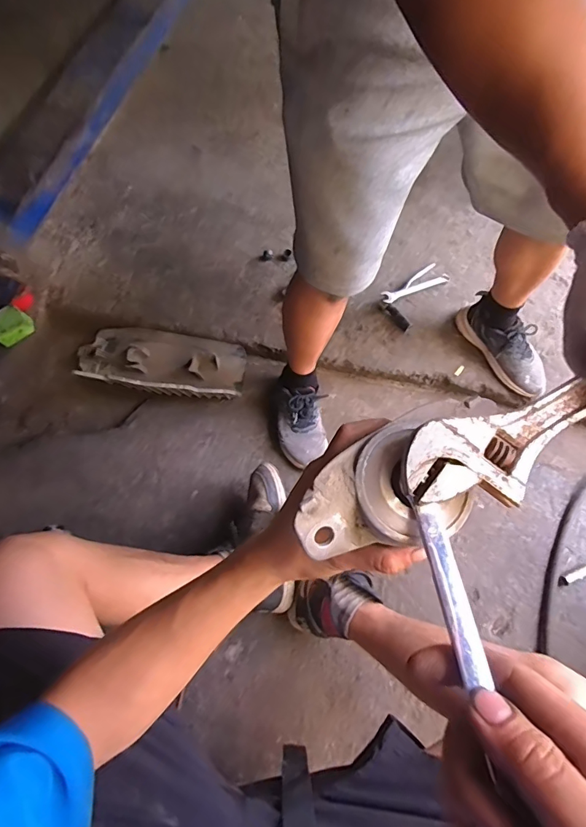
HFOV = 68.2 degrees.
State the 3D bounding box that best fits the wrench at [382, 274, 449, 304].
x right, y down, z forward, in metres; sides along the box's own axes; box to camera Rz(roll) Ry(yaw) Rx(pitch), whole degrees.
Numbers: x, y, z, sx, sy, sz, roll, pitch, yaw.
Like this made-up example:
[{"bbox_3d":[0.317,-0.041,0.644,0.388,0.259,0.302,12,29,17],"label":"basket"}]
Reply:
[{"bbox_3d":[0.331,-0.339,1.162,0.239,0.015,0.033,-24,68,-26],"label":"wrench"}]

